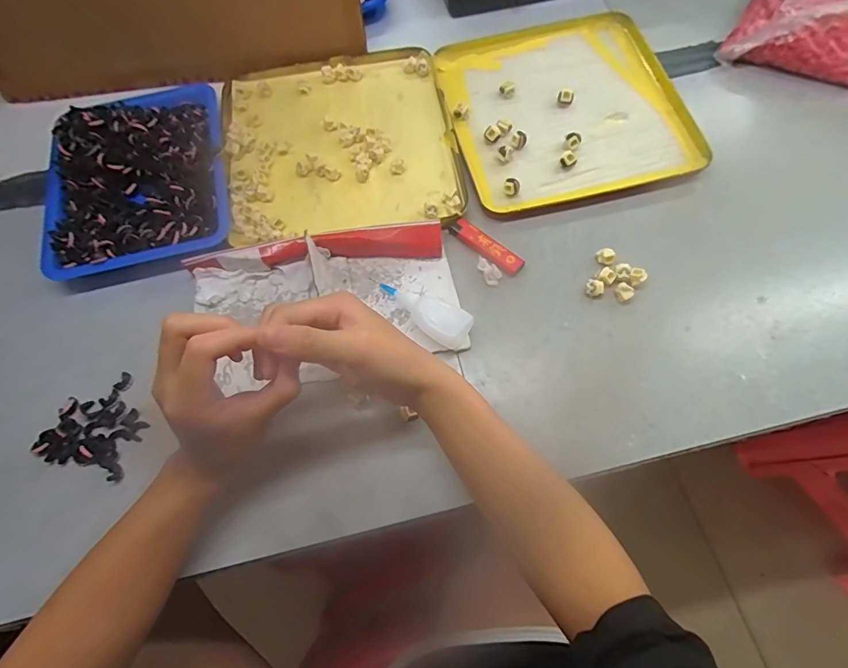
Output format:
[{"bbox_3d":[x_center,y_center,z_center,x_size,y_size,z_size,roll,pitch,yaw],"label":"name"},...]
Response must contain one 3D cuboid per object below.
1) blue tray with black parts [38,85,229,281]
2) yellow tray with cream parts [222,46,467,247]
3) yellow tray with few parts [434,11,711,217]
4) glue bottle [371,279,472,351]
[{"bbox_3d":[-0.293,-0.167,0.457,0.170,0.037,0.219,-14,69,-4],"label":"blue tray with black parts"},{"bbox_3d":[-0.090,-0.206,0.480,0.235,0.022,0.246,-9,69,-3],"label":"yellow tray with cream parts"},{"bbox_3d":[0.150,-0.254,0.490,0.238,0.015,0.243,-13,69,-4],"label":"yellow tray with few parts"},{"bbox_3d":[-0.005,-0.021,0.391,0.094,0.027,0.033,31,73,12],"label":"glue bottle"}]

